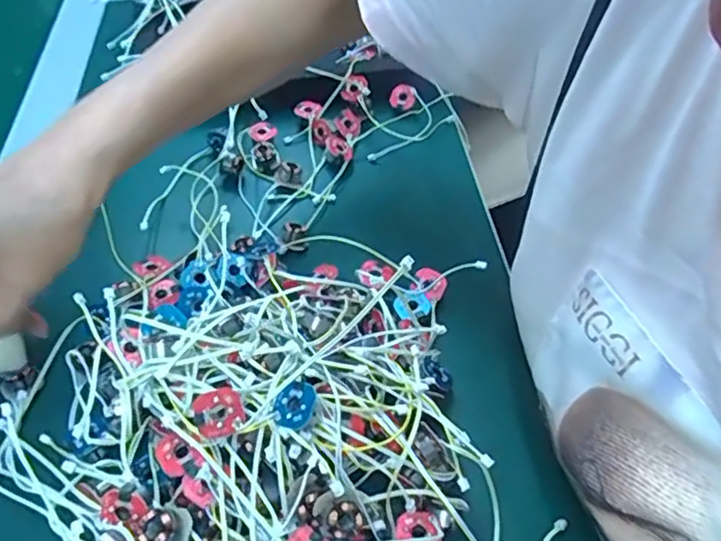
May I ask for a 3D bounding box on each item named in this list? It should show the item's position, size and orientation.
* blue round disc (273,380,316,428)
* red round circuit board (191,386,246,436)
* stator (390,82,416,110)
[{"bbox_3d":[-0.027,0.054,0.249,0.017,0.004,0.018,-12,55,21],"label":"blue round disc"},{"bbox_3d":[-0.057,0.058,0.248,0.019,0.005,0.019,-17,88,-17],"label":"red round circuit board"},{"bbox_3d":[0.033,-0.137,0.479,0.021,0.005,0.020,6,96,11],"label":"stator"}]

